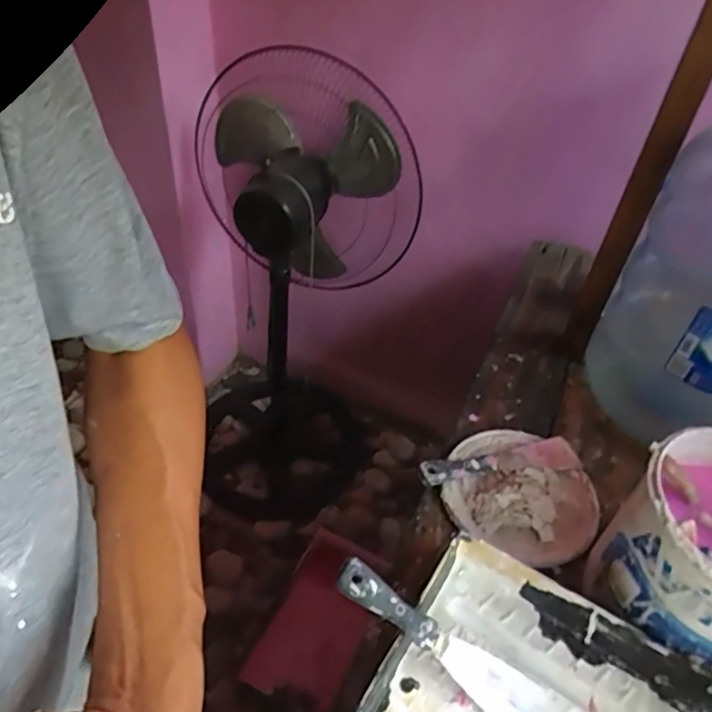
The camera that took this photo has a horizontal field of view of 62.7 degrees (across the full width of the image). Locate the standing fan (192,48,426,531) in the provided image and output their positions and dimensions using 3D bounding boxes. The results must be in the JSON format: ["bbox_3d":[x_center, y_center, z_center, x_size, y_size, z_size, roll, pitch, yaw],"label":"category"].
[{"bbox_3d":[-0.131,-0.086,1.342,0.439,1.038,0.409,-2,43,-9],"label":"standing fan"}]

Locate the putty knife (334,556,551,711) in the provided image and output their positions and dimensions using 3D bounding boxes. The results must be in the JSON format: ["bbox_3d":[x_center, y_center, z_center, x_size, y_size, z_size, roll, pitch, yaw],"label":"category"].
[{"bbox_3d":[0.073,0.248,0.502,0.209,0.013,0.045,38,46,-2],"label":"putty knife"}]

